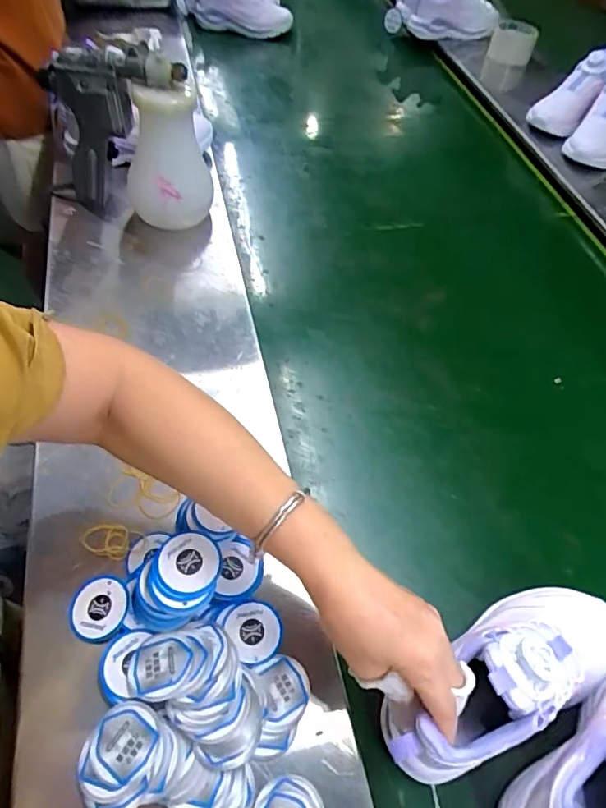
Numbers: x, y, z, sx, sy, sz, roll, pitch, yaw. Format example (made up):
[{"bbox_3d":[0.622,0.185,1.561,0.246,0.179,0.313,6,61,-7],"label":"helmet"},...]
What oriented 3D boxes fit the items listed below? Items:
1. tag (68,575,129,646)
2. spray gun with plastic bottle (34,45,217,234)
[{"bbox_3d":[-0.162,0.163,0.414,0.045,0.010,0.048,6,55,-2],"label":"tag"},{"bbox_3d":[-0.227,-0.347,0.644,0.211,0.185,0.105,5,56,1],"label":"spray gun with plastic bottle"}]

